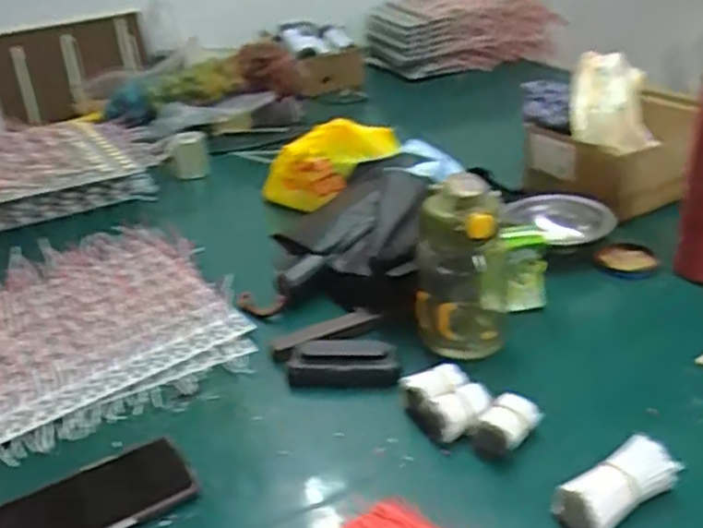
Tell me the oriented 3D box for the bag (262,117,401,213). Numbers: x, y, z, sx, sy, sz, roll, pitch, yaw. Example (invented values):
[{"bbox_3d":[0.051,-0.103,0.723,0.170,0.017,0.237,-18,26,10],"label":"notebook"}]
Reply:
[{"bbox_3d":[-0.042,-0.140,0.978,0.212,0.095,0.069,-26,23,20],"label":"bag"}]

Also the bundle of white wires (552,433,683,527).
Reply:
[{"bbox_3d":[0.190,0.159,0.498,0.087,0.031,0.036,-18,31,-22],"label":"bundle of white wires"}]

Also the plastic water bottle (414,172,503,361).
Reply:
[{"bbox_3d":[0.099,-0.004,0.654,0.080,0.149,0.071,0,29,9],"label":"plastic water bottle"}]

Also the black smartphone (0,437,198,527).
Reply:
[{"bbox_3d":[-0.207,0.185,0.533,0.162,0.011,0.082,-20,32,-25],"label":"black smartphone"}]

